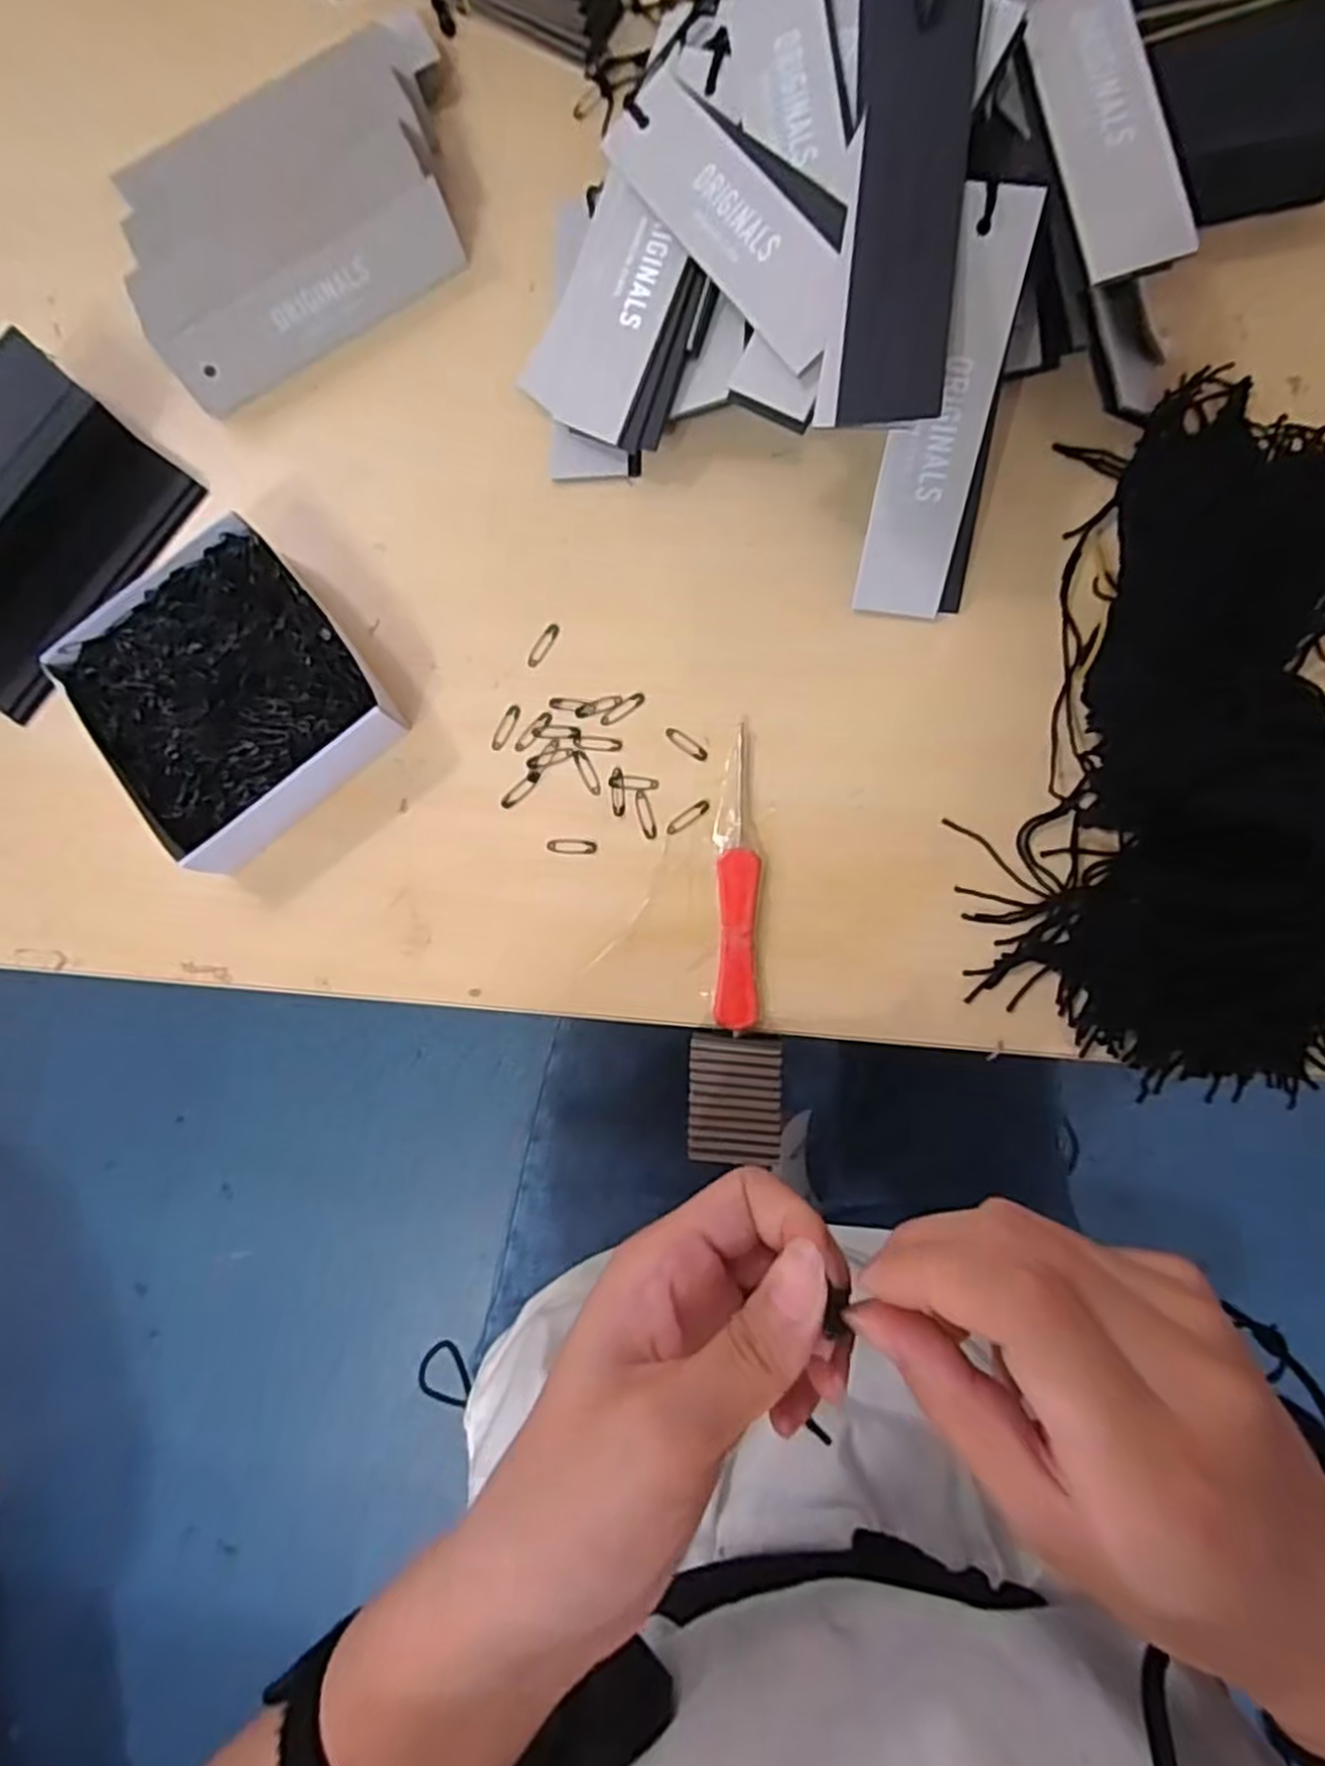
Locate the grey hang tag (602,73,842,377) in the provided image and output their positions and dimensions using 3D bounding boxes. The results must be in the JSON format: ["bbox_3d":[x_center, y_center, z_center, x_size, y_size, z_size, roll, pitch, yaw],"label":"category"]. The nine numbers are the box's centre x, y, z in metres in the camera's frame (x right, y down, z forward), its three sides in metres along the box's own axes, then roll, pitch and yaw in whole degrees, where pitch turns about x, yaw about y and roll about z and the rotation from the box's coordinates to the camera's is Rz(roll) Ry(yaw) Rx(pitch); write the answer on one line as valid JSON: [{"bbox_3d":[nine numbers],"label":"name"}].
[{"bbox_3d":[0.023,-0.226,0.268,0.033,0.005,0.123,-38,74,22],"label":"grey hang tag"}]

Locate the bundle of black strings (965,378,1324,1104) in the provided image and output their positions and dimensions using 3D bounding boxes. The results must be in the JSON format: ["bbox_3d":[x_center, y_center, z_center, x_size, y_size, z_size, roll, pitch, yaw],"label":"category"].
[{"bbox_3d":[0.185,-0.060,0.264,0.128,0.051,0.254,5,85,5],"label":"bundle of black strings"}]

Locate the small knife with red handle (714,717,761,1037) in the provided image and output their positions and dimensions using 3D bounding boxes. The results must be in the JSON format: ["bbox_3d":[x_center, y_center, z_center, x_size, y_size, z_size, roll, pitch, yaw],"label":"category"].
[{"bbox_3d":[0.028,-0.002,0.293,0.015,0.006,0.110,0,84,5],"label":"small knife with red handle"}]

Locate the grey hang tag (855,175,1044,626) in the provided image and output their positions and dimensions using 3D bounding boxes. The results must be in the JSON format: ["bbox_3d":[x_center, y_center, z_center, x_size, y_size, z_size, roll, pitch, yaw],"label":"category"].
[{"bbox_3d":[0.097,-0.157,0.270,0.036,0.004,0.124,8,118,5],"label":"grey hang tag"}]

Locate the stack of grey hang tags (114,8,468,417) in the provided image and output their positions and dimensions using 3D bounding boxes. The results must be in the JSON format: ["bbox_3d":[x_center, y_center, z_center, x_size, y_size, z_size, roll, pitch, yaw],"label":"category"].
[{"bbox_3d":[-0.150,-0.278,0.324,0.166,0.040,0.097,-32,83,1],"label":"stack of grey hang tags"}]

